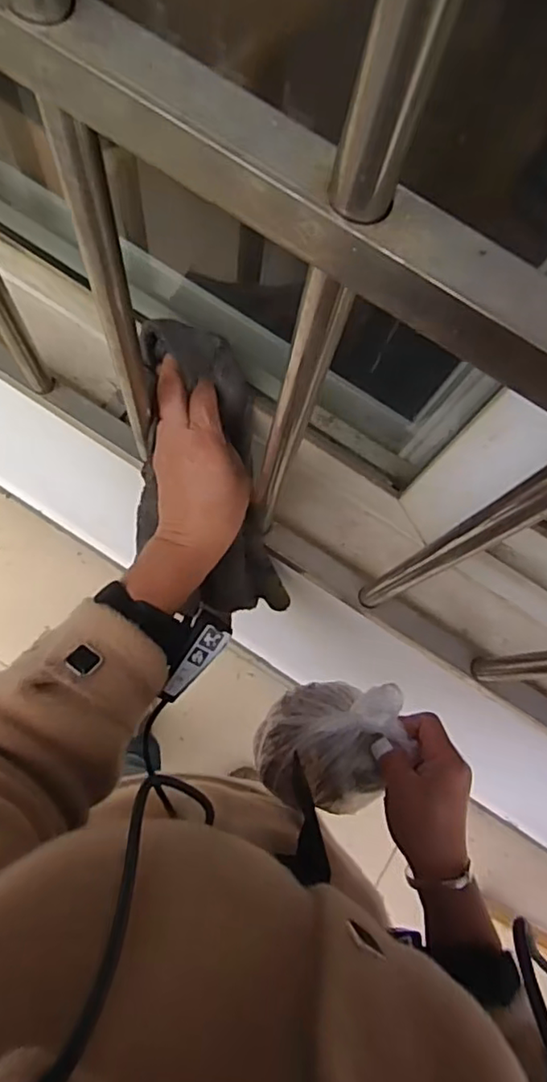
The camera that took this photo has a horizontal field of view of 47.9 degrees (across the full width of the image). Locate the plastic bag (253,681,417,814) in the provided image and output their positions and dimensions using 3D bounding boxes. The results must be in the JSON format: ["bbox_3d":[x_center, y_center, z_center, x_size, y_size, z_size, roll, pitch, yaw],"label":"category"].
[{"bbox_3d":[0.048,0.178,0.523,0.120,0.076,0.102,-7,83,-5],"label":"plastic bag"}]

